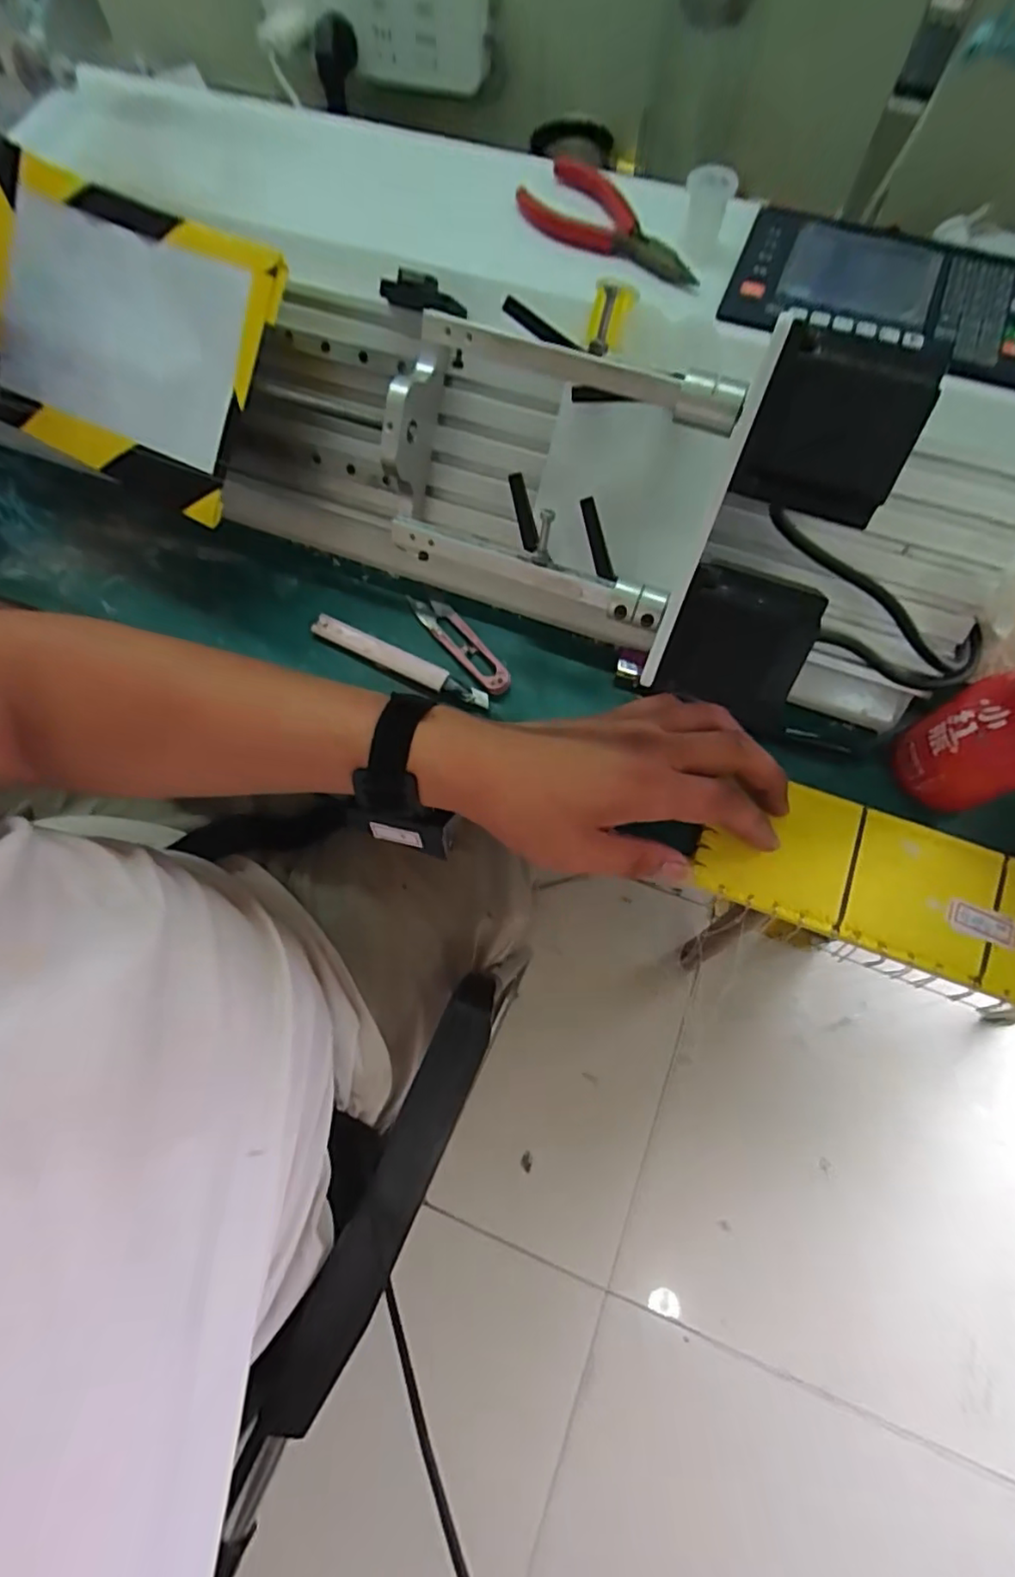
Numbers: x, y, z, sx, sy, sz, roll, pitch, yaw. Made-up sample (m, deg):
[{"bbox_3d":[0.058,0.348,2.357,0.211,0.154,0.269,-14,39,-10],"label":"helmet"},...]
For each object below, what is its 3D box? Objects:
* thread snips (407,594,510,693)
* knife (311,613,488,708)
[{"bbox_3d":[-0.033,-0.100,0.417,0.022,0.014,0.097,-37,74,-10],"label":"thread snips"},{"bbox_3d":[-0.072,-0.085,0.414,0.130,0.008,0.016,27,74,10],"label":"knife"}]

